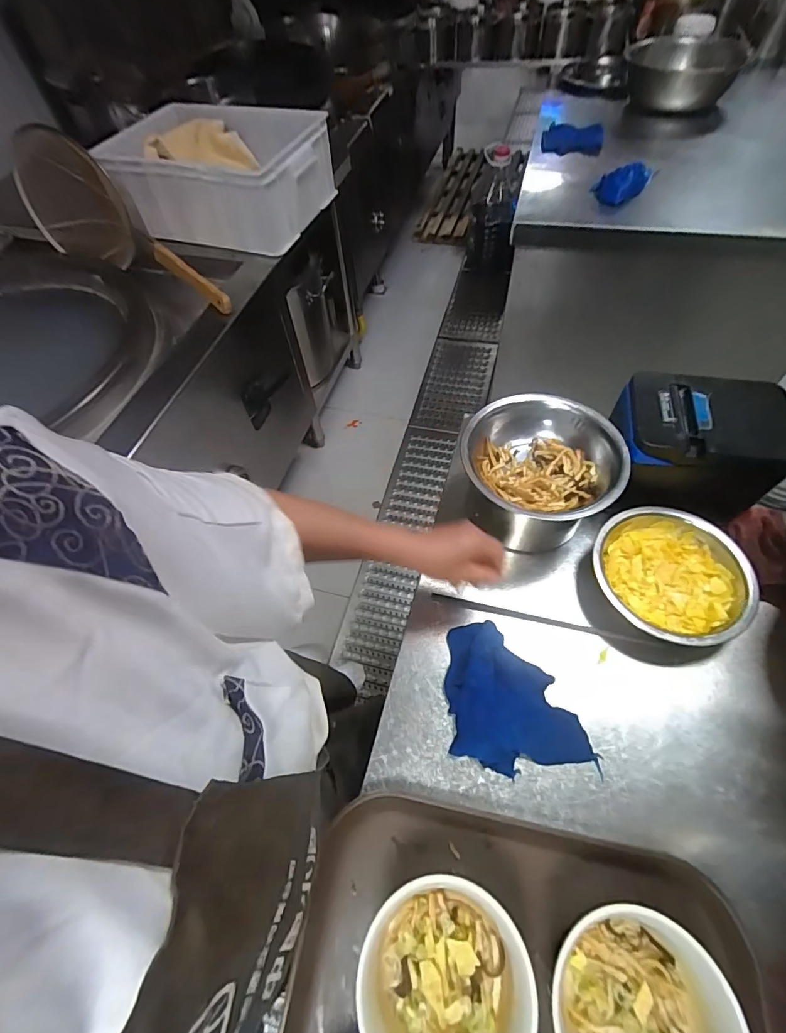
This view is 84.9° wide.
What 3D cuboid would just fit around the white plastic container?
[{"bbox_3d":[-0.379,-0.816,1.007,0.403,0.156,0.337,11,61,11],"label":"white plastic container"}]

